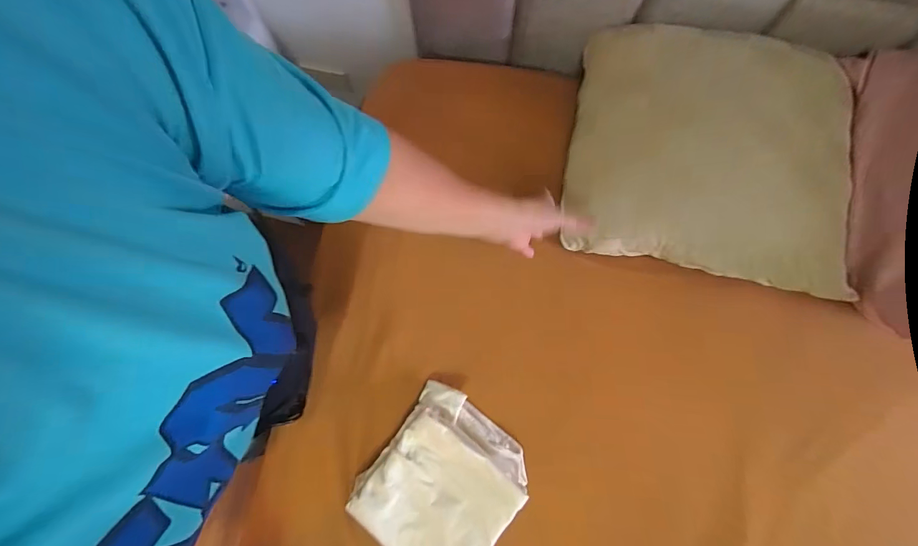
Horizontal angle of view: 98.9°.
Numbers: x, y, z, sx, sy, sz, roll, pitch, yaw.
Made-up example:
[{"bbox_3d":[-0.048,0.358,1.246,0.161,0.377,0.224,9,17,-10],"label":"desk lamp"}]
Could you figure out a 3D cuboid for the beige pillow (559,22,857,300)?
[{"bbox_3d":[0.384,-0.194,0.590,0.401,0.109,0.379,12,78,3],"label":"beige pillow"}]

